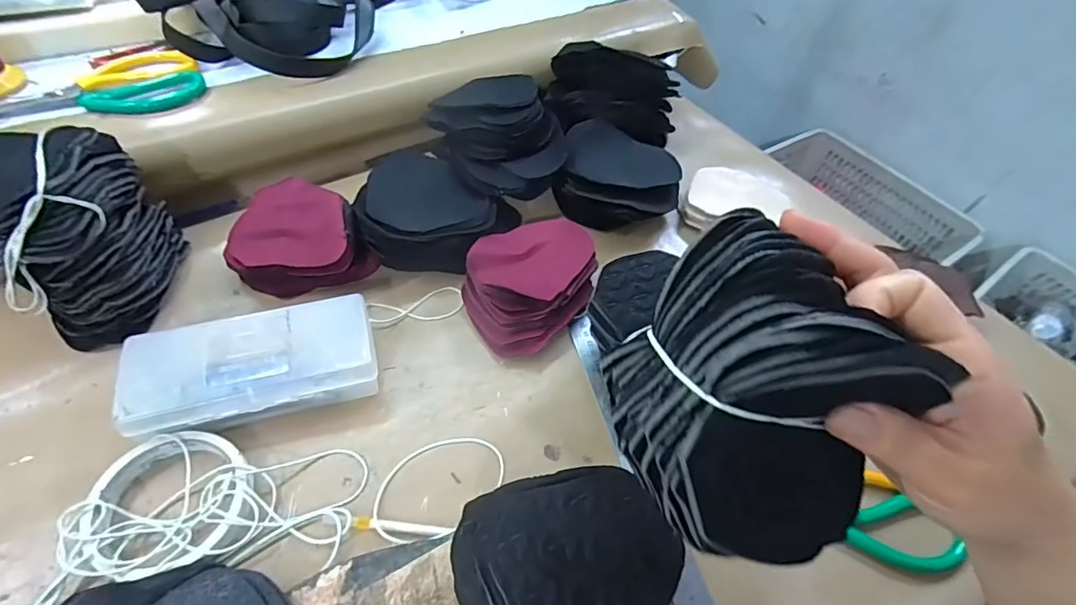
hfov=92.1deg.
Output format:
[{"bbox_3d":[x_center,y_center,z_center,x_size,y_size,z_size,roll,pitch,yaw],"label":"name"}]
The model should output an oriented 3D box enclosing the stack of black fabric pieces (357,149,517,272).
[{"bbox_3d":[-0.092,-0.080,0.478,0.139,0.054,0.115,6,49,0],"label":"stack of black fabric pieces"}]

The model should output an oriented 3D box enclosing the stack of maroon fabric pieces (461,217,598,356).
[{"bbox_3d":[-0.004,-0.014,0.456,0.116,0.052,0.105,-22,54,-22],"label":"stack of maroon fabric pieces"}]

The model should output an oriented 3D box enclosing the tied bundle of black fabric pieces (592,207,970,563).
[{"bbox_3d":[0.079,0.030,0.210,0.093,0.089,0.113,-2,49,-7],"label":"tied bundle of black fabric pieces"}]

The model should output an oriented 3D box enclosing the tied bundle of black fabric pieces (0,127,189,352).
[{"bbox_3d":[-0.349,-0.051,0.395,0.115,0.132,0.112,-29,58,-27],"label":"tied bundle of black fabric pieces"}]

